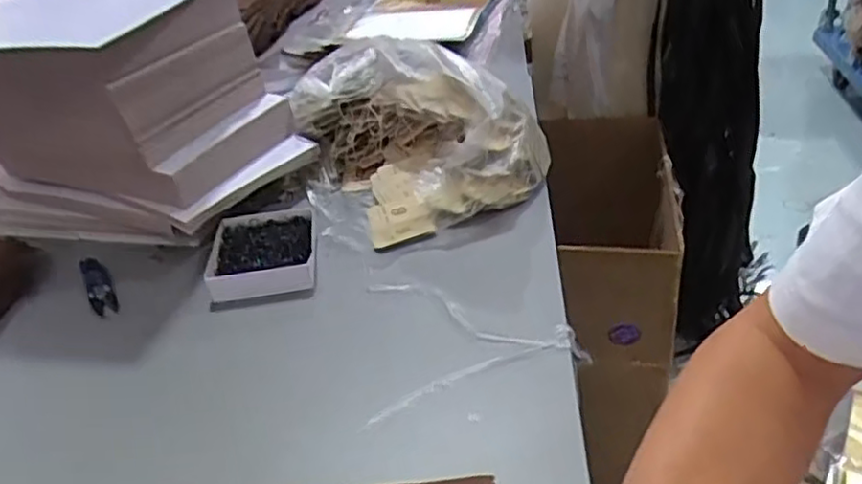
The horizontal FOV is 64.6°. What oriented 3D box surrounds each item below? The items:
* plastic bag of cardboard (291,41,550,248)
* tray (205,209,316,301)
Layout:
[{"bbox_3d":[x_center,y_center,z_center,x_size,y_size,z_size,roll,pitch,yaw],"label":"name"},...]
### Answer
[{"bbox_3d":[-0.013,-0.127,0.767,0.260,0.135,0.262,-19,35,-16],"label":"plastic bag of cardboard"},{"bbox_3d":[-0.167,0.012,0.672,0.102,0.034,0.116,-11,33,-5],"label":"tray"}]

